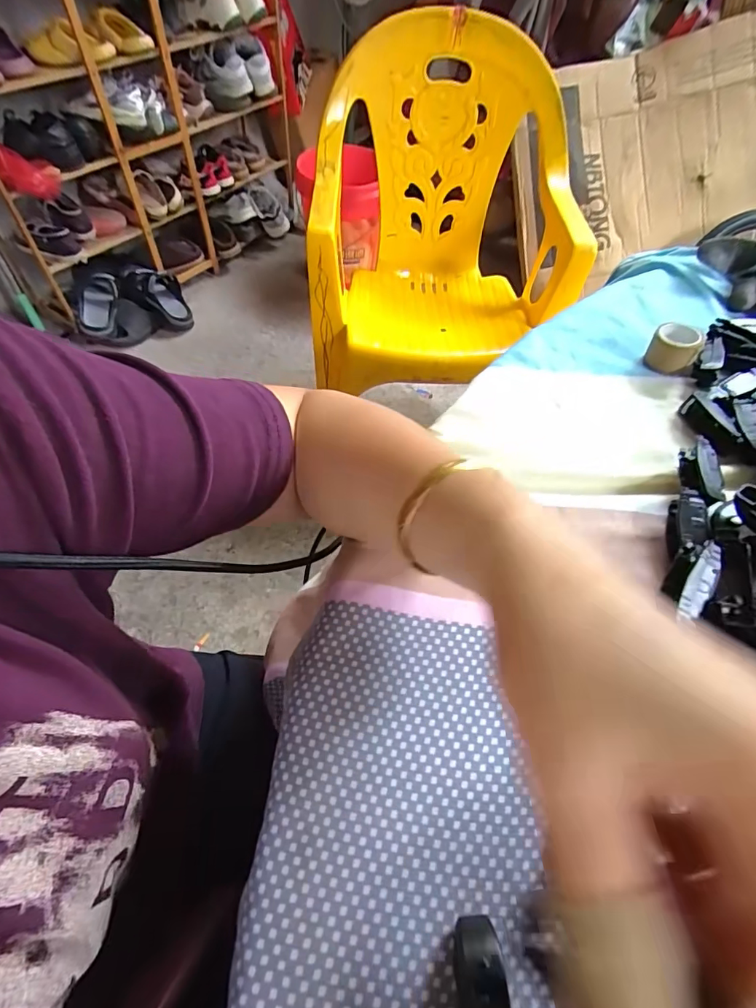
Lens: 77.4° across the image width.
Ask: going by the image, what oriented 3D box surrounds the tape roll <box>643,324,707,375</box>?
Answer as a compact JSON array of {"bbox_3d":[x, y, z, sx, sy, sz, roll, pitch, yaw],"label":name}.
[{"bbox_3d":[0.227,-0.119,0.362,0.033,0.025,0.032,1,56,-1],"label":"tape roll"}]

